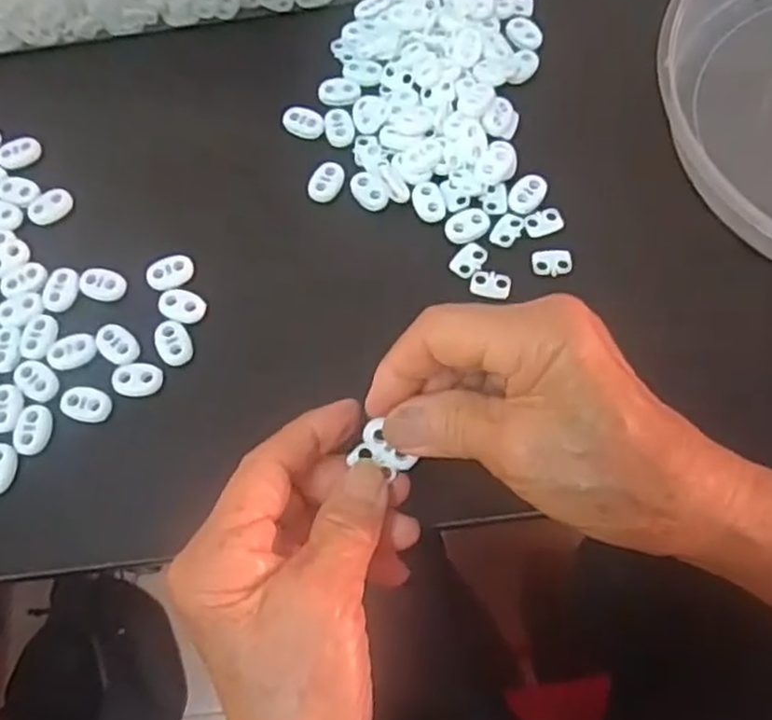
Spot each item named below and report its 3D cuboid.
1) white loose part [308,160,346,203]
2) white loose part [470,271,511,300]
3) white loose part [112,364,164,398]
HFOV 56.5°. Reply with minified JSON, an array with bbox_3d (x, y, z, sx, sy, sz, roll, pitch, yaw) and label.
[{"bbox_3d":[-0.030,-0.090,0.365,0.015,0.006,0.022,28,71,11],"label":"white loose part"},{"bbox_3d":[0.050,-0.036,0.343,0.019,0.004,0.014,9,68,4],"label":"white loose part"},{"bbox_3d":[-0.114,0.009,0.329,0.021,0.006,0.016,3,68,2],"label":"white loose part"}]

